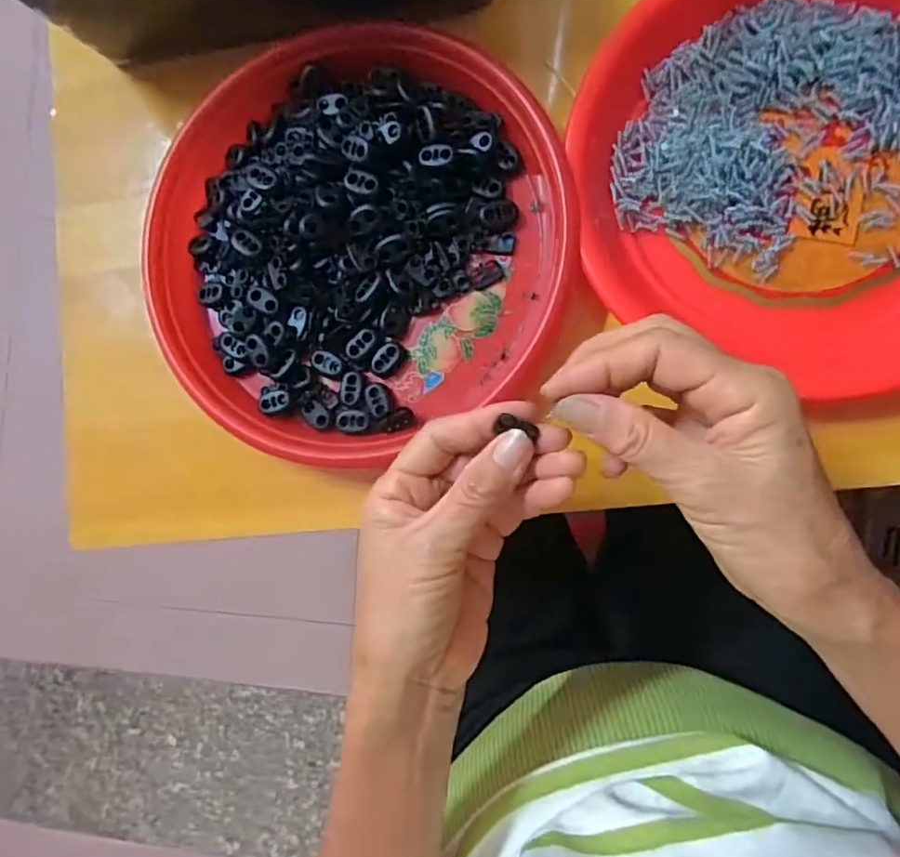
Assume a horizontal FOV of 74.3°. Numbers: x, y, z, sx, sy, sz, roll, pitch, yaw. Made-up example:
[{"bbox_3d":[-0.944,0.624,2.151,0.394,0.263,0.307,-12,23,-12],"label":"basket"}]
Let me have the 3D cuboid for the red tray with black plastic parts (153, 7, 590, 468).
[{"bbox_3d":[-0.057,-0.109,0.334,0.228,0.031,0.234,-27,83,7],"label":"red tray with black plastic parts"}]

